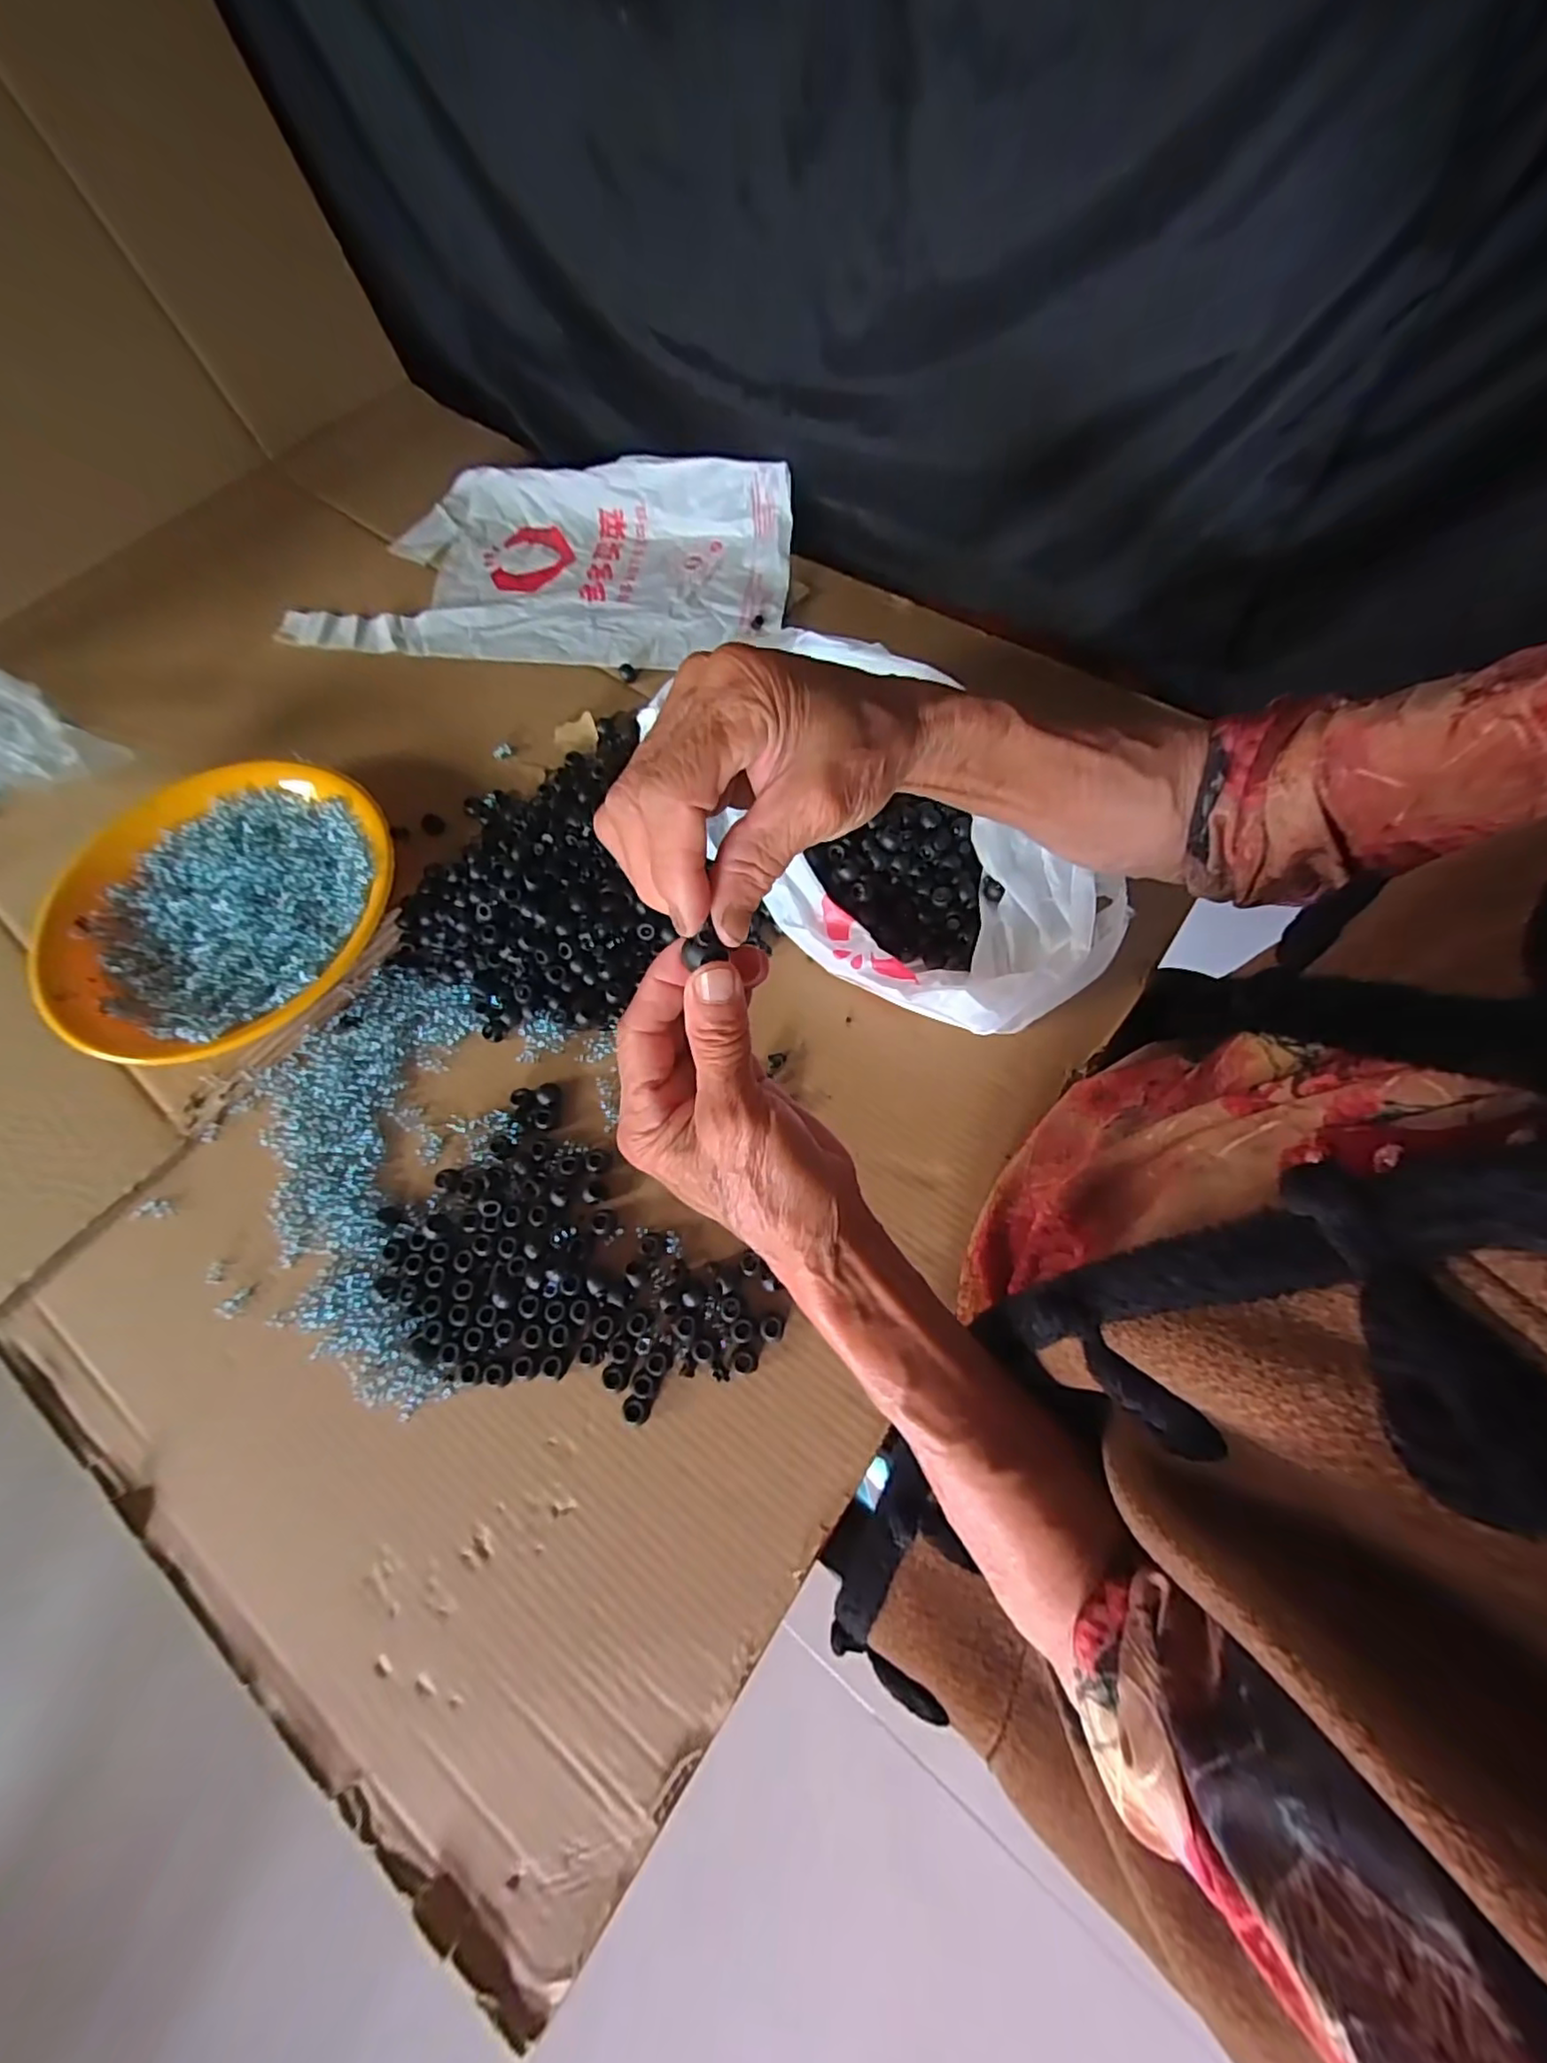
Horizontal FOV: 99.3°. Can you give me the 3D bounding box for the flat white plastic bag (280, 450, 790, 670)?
[{"bbox_3d":[-0.217,-0.456,0.623,0.462,0.047,0.239,8,69,6],"label":"flat white plastic bag"}]

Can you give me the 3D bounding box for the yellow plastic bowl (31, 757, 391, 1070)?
[{"bbox_3d":[-0.397,-0.090,0.485,0.238,0.039,0.235,-1,68,2],"label":"yellow plastic bowl"}]

